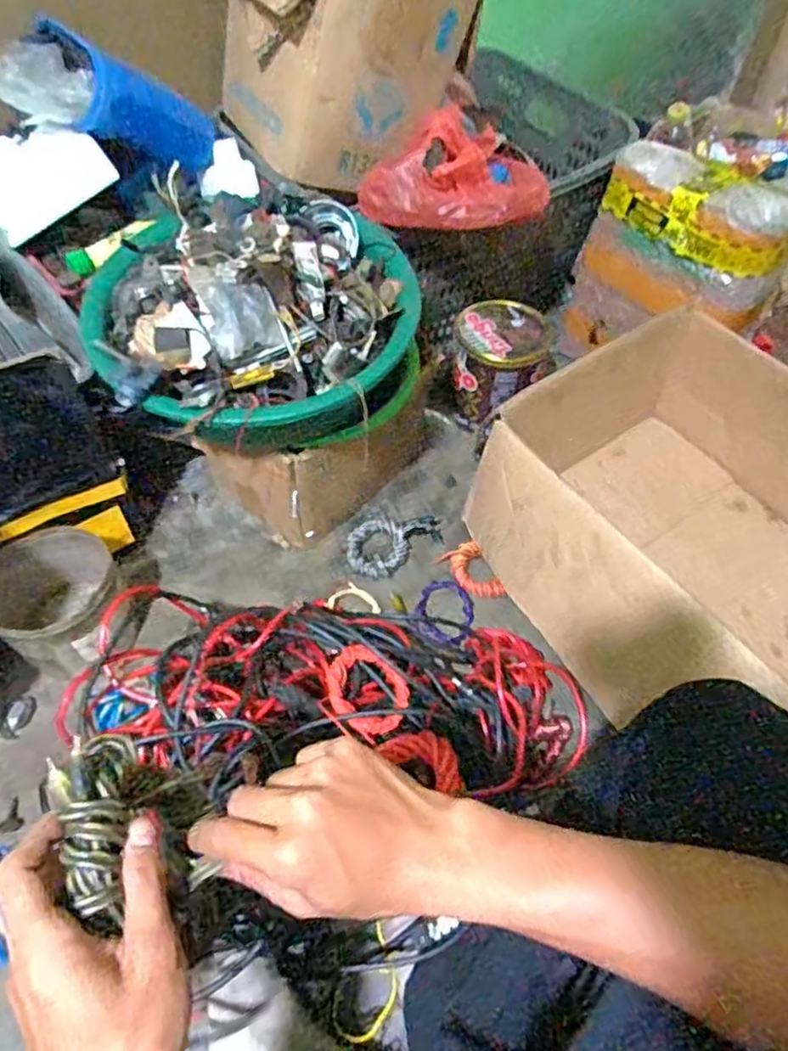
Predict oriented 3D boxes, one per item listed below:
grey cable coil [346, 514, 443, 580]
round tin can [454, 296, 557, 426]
[{"bbox_3d":[-0.001,0.018,0.926,0.138,0.021,0.081,-34,62,-24],"label":"grey cable coil"},{"bbox_3d":[0.173,-0.249,1.034,0.156,0.121,0.161,2,54,-2],"label":"round tin can"}]

